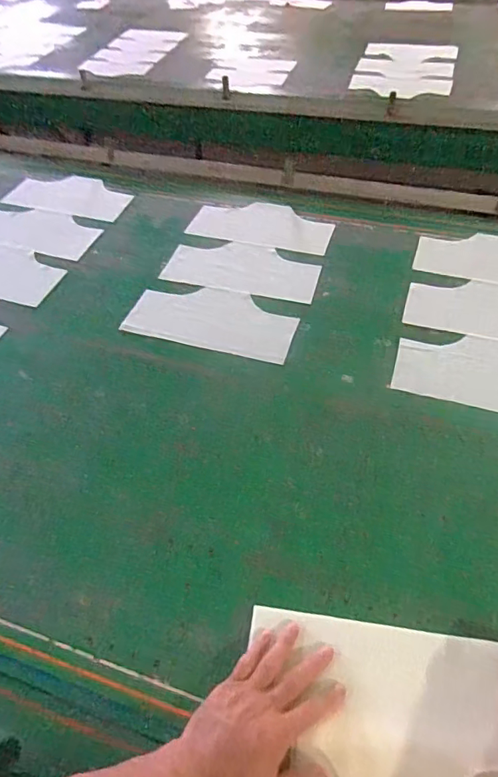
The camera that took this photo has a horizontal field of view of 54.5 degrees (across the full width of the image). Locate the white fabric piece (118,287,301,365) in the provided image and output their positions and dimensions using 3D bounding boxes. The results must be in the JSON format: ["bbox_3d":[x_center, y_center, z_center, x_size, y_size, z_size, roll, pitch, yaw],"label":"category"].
[{"bbox_3d":[-0.069,-0.139,0.935,0.322,0.008,0.158,14,54,15],"label":"white fabric piece"}]

